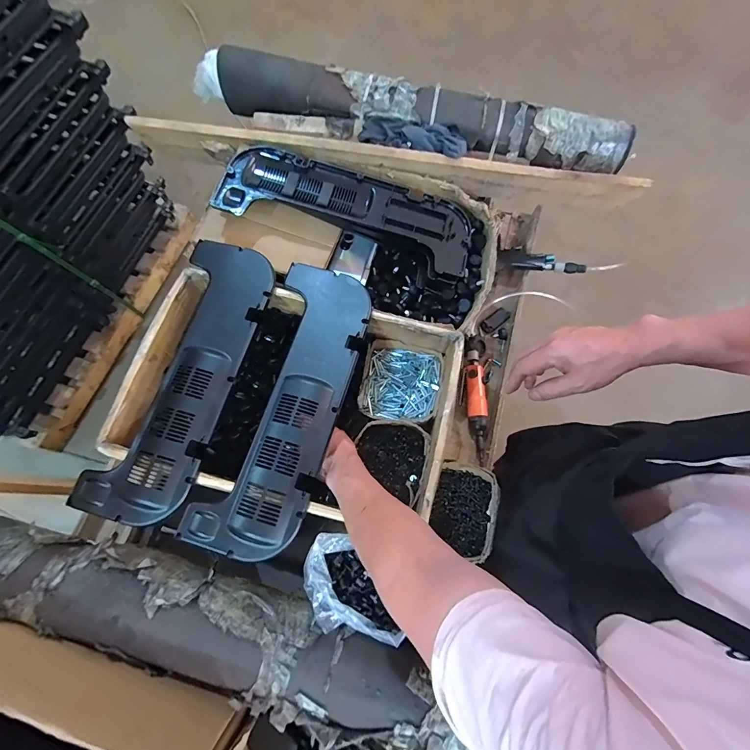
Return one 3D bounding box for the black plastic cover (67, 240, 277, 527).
[{"bbox_3d":[-0.305,-0.012,0.620,0.170,0.035,0.477,15,72,3],"label":"black plastic cover"}]

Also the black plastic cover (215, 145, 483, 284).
[{"bbox_3d":[-0.044,-0.330,0.750,0.490,0.062,0.194,15,72,3],"label":"black plastic cover"}]

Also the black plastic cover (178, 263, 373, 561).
[{"bbox_3d":[-0.133,0.037,0.606,0.161,0.026,0.467,17,72,3],"label":"black plastic cover"}]

